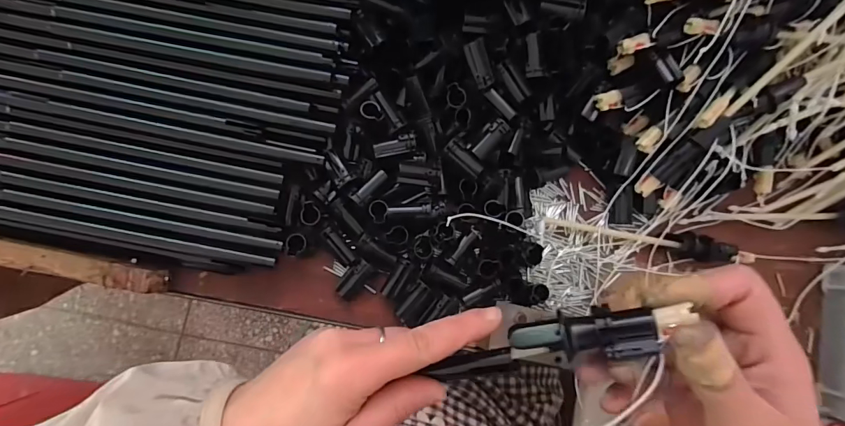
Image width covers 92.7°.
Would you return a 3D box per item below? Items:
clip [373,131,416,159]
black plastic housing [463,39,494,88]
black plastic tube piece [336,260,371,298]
[{"bbox_3d":[-0.022,-0.054,0.328,0.035,0.010,0.014,-17,86,-8],"label":"clip"},{"bbox_3d":[0.044,-0.115,0.311,0.015,0.005,0.035,-22,105,-8],"label":"black plastic housing"},{"bbox_3d":[-0.057,0.054,0.335,0.012,0.019,0.034,42,82,-1],"label":"black plastic tube piece"}]

